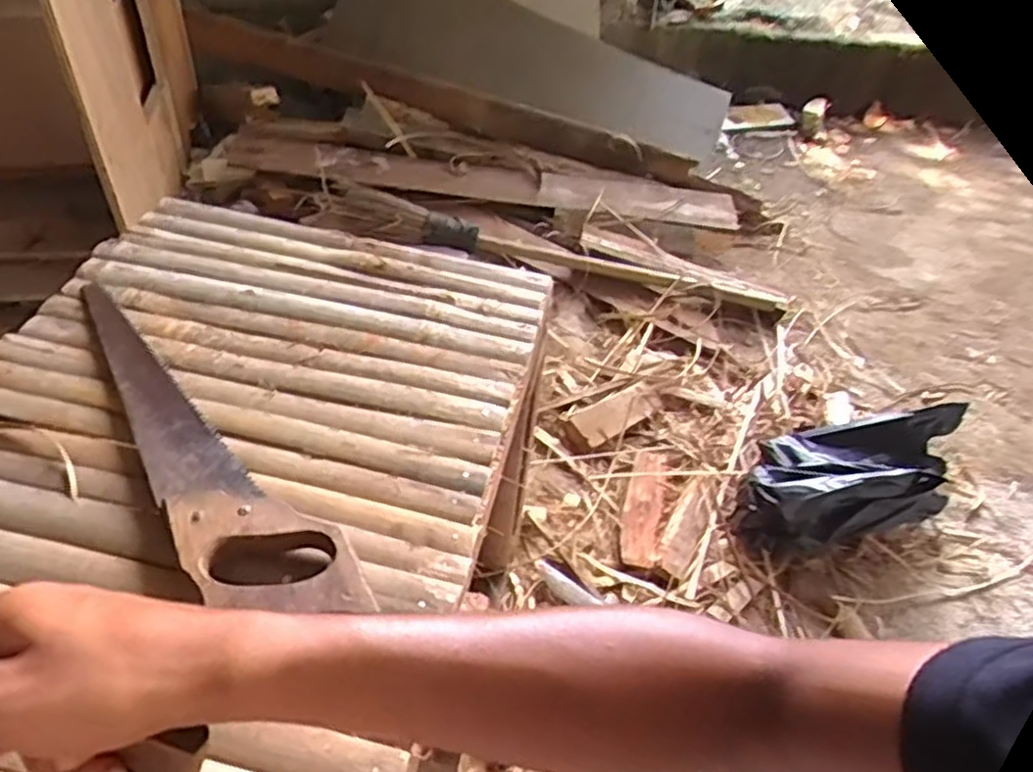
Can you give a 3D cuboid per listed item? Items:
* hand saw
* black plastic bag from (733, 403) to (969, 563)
[{"bbox_3d":[-0.243,0.038,0.519,0.080,0.030,0.392,-32,56,-33],"label":"hand saw"},{"bbox_3d":[0.512,0.121,1.147,0.396,0.112,0.209,-7,46,-13],"label":"black plastic bag"}]

